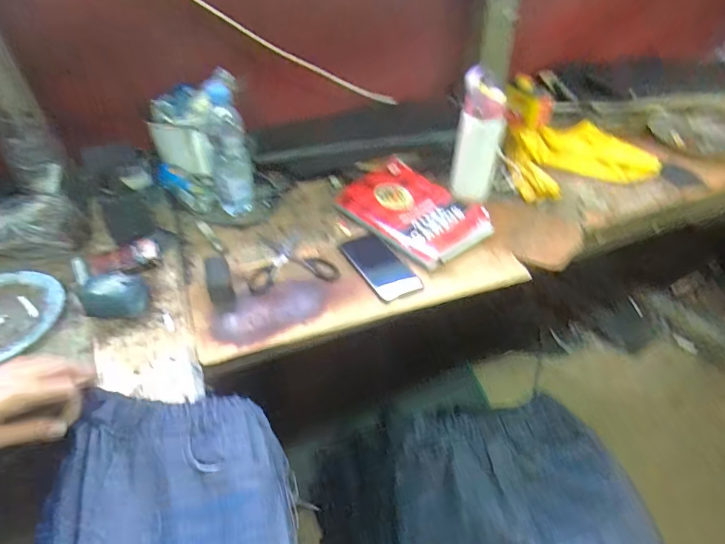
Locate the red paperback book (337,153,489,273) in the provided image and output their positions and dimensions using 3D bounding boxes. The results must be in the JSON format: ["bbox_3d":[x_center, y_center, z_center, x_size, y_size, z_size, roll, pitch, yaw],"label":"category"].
[{"bbox_3d":[0.092,-0.120,0.872,0.178,0.034,0.261,-31,52,-29],"label":"red paperback book"}]

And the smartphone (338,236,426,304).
[{"bbox_3d":[0.031,-0.011,0.780,0.074,0.016,0.167,-26,47,-16],"label":"smartphone"}]

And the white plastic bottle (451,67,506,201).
[{"bbox_3d":[0.227,-0.258,0.896,0.085,0.246,0.081,6,44,6],"label":"white plastic bottle"}]

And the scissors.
[{"bbox_3d":[-0.121,-0.021,0.787,0.148,0.014,0.127,-8,44,-9],"label":"scissors"}]

